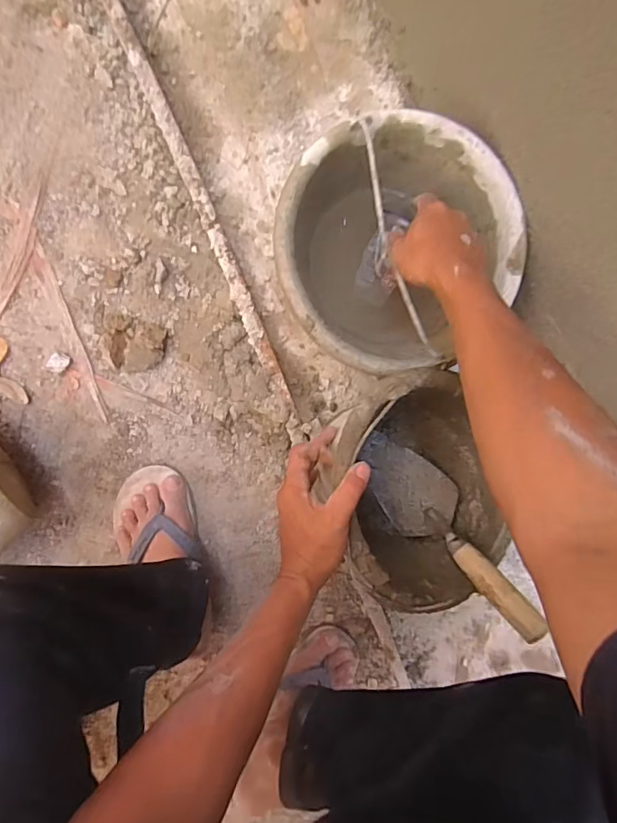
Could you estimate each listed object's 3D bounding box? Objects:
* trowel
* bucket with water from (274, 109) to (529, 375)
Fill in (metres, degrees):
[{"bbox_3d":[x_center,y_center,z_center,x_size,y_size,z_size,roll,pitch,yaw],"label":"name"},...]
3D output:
[{"bbox_3d":[0.149,0.124,0.570,0.112,0.232,0.071,-38,141,-1],"label":"trowel"},{"bbox_3d":[0.086,-0.176,0.554,0.249,0.181,0.250,-1,96,-5],"label":"bucket with water"}]

